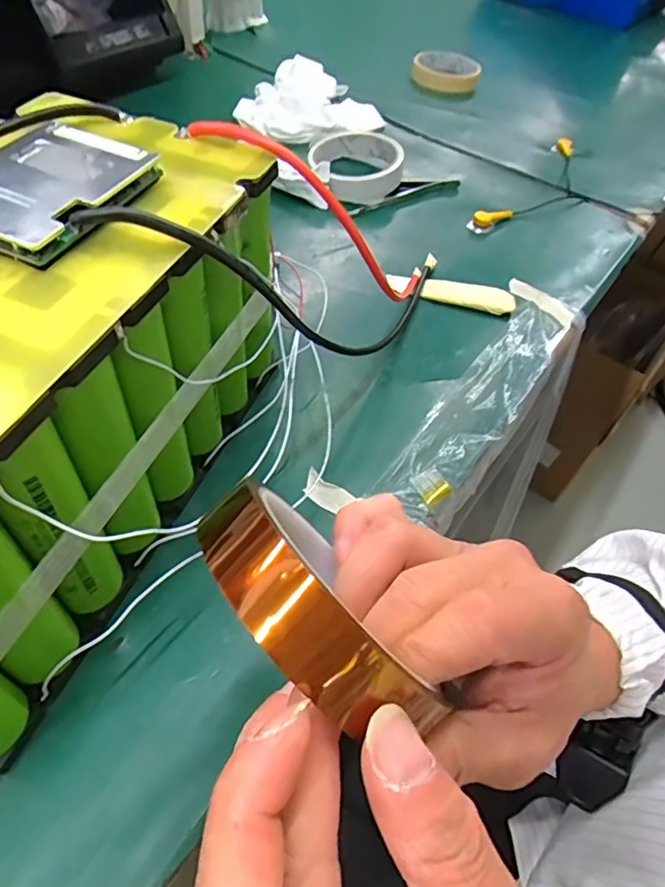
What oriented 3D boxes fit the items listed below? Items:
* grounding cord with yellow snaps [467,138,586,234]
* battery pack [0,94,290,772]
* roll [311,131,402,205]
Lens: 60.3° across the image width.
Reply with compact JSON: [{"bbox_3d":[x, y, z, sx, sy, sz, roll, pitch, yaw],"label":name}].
[{"bbox_3d":[0.223,-0.266,0.580,0.068,0.015,0.236,31,55,17],"label":"grounding cord with yellow snaps"},{"bbox_3d":[-0.142,-0.025,0.263,0.136,0.155,0.271,19,51,12],"label":"battery pack"},{"bbox_3d":[0.021,-0.272,0.552,0.084,0.034,0.096,1,52,-6],"label":"roll"}]

